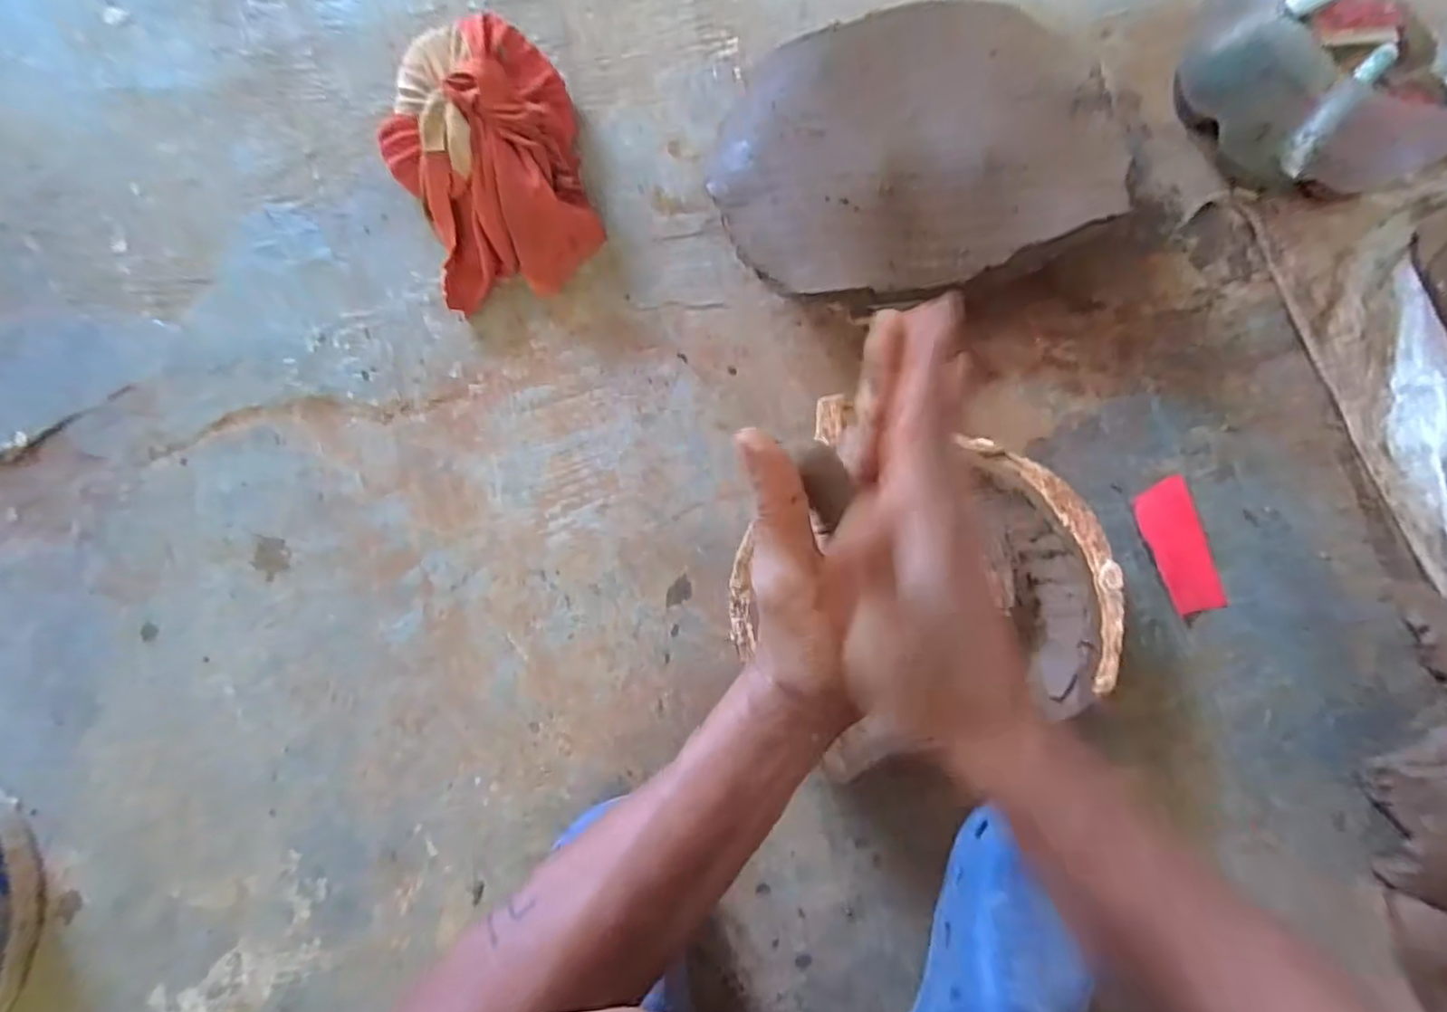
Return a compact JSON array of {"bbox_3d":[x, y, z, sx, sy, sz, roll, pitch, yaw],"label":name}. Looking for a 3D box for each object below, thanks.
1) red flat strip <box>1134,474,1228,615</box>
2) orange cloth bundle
[{"bbox_3d":[0.386,0.034,0.538,0.045,0.010,0.110,-13,81,-1],"label":"red flat strip"},{"bbox_3d":[-0.211,-0.310,0.562,0.170,0.093,0.231,-20,81,-2],"label":"orange cloth bundle"}]

